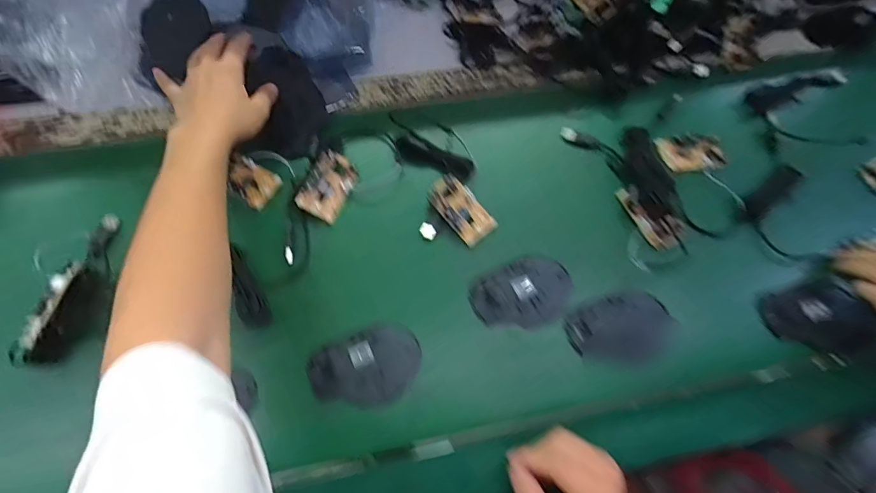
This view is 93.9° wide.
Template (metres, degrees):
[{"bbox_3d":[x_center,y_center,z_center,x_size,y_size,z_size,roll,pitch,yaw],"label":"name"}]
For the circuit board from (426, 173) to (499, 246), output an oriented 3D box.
[{"bbox_3d":[0.026,-0.044,0.473,0.045,0.012,0.086,-38,75,-16],"label":"circuit board"}]

